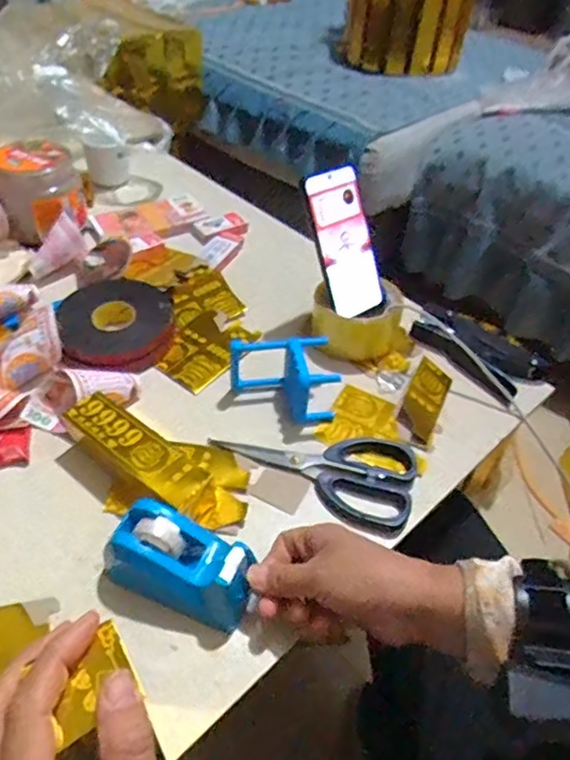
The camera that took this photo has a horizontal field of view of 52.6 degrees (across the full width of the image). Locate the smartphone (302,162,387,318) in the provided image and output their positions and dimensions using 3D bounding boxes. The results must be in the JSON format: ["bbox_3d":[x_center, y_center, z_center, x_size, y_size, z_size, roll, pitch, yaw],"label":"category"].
[{"bbox_3d":[0.067,-0.145,0.620,0.073,0.156,0.014,-29,22,-29],"label":"smartphone"}]

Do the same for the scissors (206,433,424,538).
[{"bbox_3d":[0.028,0.075,0.534,0.184,0.016,0.092,16,47,11],"label":"scissors"}]

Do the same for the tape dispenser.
[{"bbox_3d":[-0.075,0.136,0.433,0.105,0.055,0.055,18,47,13],"label":"tape dispenser"}]

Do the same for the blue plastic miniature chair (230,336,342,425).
[{"bbox_3d":[-0.002,0.002,0.565,0.099,0.067,0.063,0,46,-5],"label":"blue plastic miniature chair"}]

